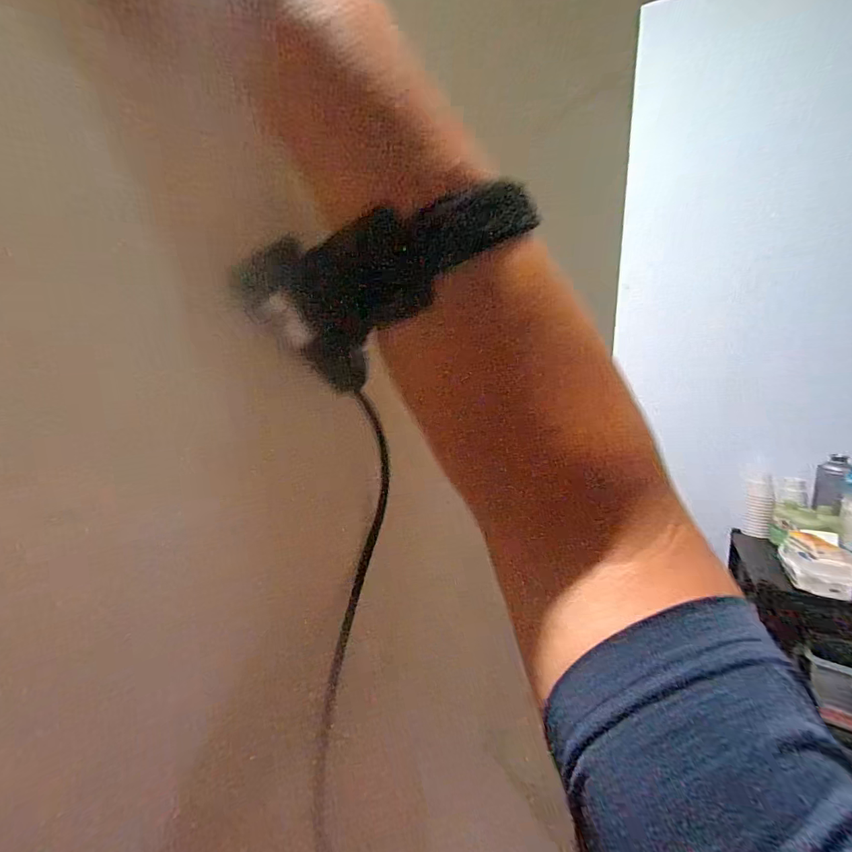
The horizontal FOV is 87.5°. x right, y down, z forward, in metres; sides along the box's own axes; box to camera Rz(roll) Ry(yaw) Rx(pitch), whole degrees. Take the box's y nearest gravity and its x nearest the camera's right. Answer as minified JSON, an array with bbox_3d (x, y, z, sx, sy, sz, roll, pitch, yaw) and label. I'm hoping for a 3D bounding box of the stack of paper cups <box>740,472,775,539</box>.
[{"bbox_3d":[0.875,0.214,1.173,0.062,0.154,0.066,6,9,36],"label":"stack of paper cups"}]

